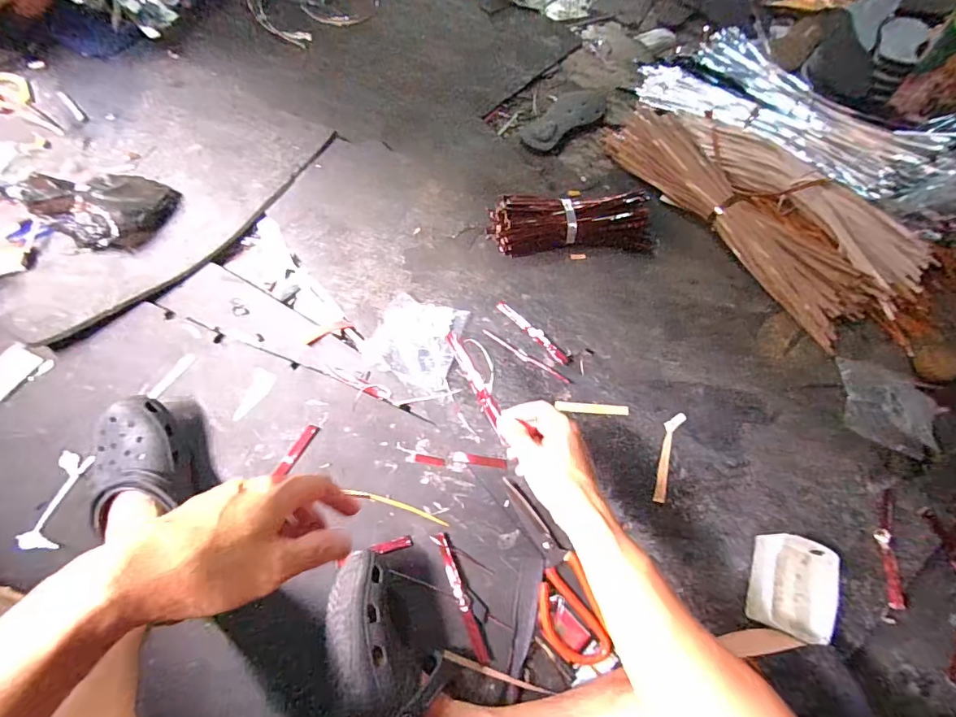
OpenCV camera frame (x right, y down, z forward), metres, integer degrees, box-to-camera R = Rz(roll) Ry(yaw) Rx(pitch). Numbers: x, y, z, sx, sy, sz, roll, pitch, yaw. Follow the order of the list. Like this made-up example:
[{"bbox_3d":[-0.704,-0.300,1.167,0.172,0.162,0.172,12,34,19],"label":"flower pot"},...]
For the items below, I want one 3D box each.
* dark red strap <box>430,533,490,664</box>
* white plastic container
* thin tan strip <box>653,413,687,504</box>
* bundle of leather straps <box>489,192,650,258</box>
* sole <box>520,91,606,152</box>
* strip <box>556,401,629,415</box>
[{"bbox_3d":[-0.021,0.280,0.546,0.016,0.010,0.147,-19,66,-13],"label":"dark red strap"},{"bbox_3d":[0.358,0.260,0.524,0.072,0.056,0.104,20,64,6],"label":"white plastic container"},{"bbox_3d":[0.252,0.128,0.612,0.021,0.013,0.124,21,64,7],"label":"thin tan strip"},{"bbox_3d":[0.150,-0.216,0.754,0.260,0.066,0.080,3,63,-2],"label":"bundle of leather straps"},{"bbox_3d":[0.179,-0.490,0.940,0.089,0.015,0.239,39,68,15],"label":"sole"},{"bbox_3d":[0.159,0.068,0.636,0.096,0.005,0.015,5,63,-1],"label":"strip"}]

